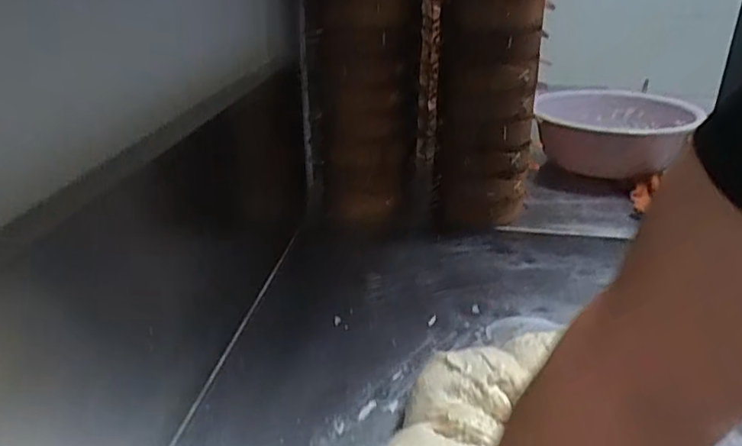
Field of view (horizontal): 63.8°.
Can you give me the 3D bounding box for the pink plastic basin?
[{"bbox_3d":[0.584,-0.223,1.453,0.344,0.129,0.344,6,26,12],"label":"pink plastic basin"}]

